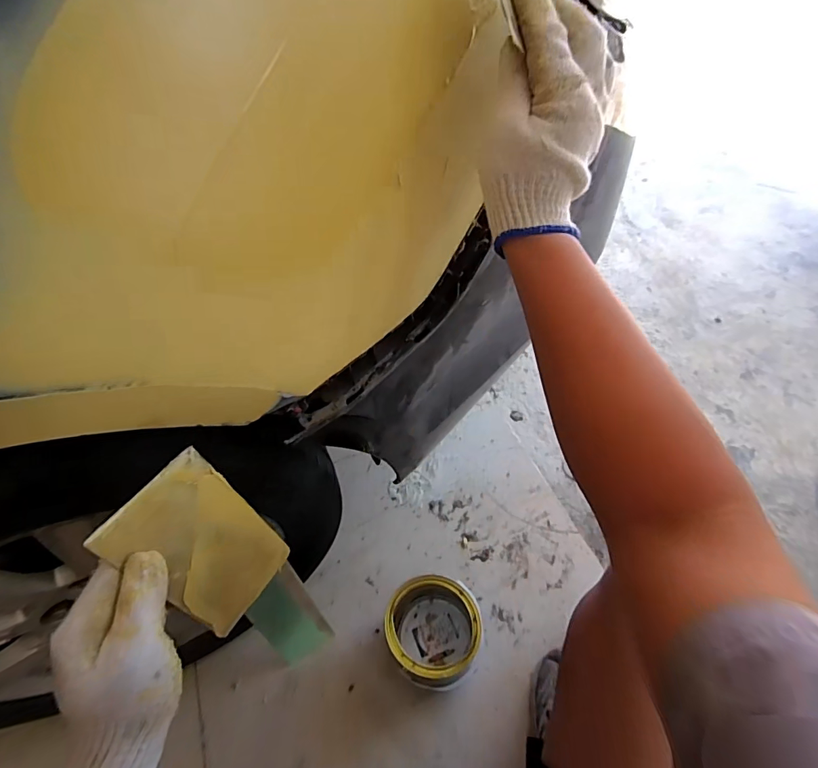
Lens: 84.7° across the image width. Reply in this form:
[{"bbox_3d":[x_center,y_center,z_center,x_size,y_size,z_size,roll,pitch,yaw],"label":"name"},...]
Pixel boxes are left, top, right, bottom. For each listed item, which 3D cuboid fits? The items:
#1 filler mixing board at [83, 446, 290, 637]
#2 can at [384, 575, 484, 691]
[{"bbox_3d":[-0.155,0.128,0.349,0.004,0.157,0.083,13,50,36],"label":"filler mixing board"},{"bbox_3d":[0.042,0.432,0.785,0.156,0.160,0.158,-32,59,-20],"label":"can"}]

